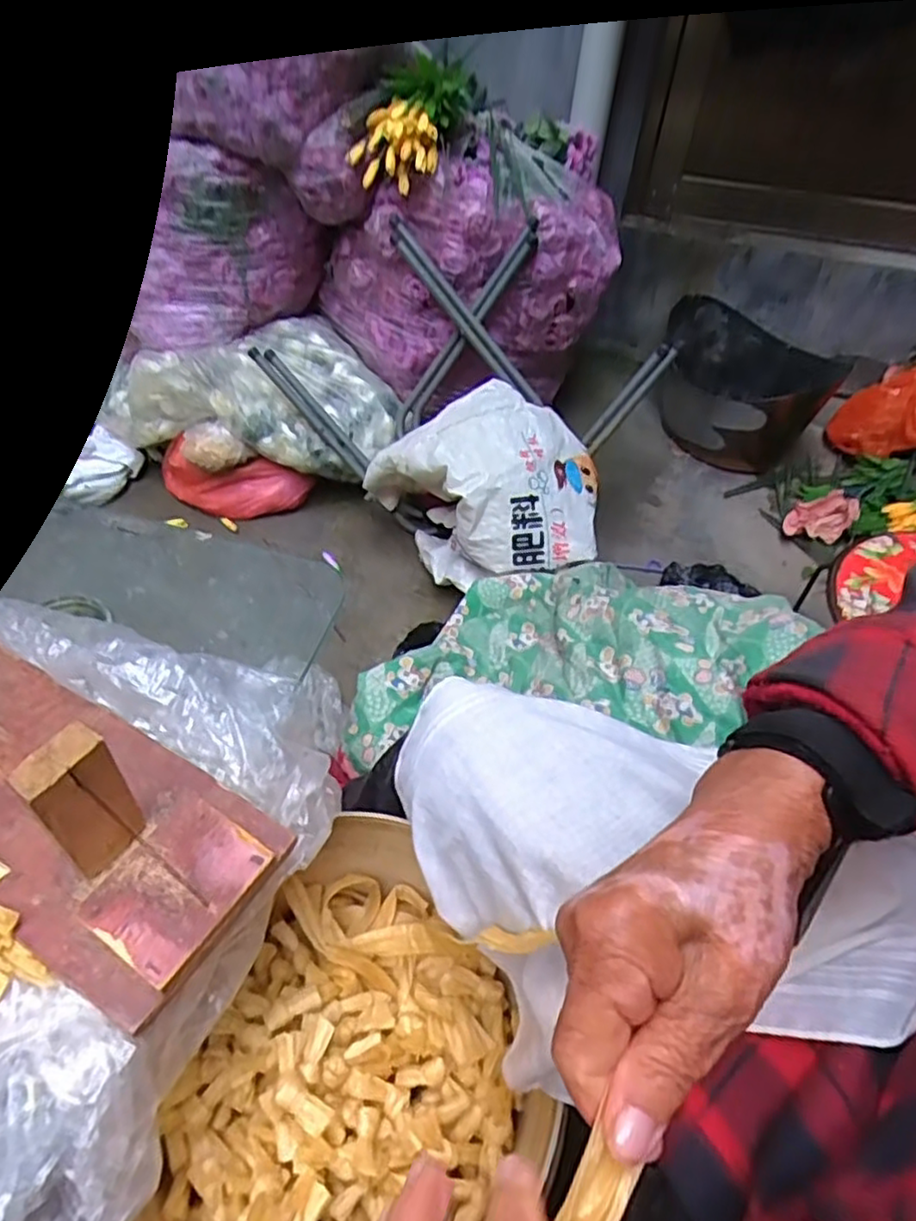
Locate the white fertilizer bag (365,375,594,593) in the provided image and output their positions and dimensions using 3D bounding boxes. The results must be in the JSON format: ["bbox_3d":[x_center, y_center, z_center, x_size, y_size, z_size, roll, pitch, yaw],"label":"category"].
[{"bbox_3d":[0.057,-0.194,1.082,0.240,0.224,0.352,-33,59,-28],"label":"white fertilizer bag"}]

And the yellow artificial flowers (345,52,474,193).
[{"bbox_3d":[-0.075,-0.786,1.093,0.114,0.088,0.243,30,82,21],"label":"yellow artificial flowers"}]

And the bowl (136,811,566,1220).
[{"bbox_3d":[-0.053,0.321,0.487,0.251,0.121,0.286,13,49,7],"label":"bowl"}]

